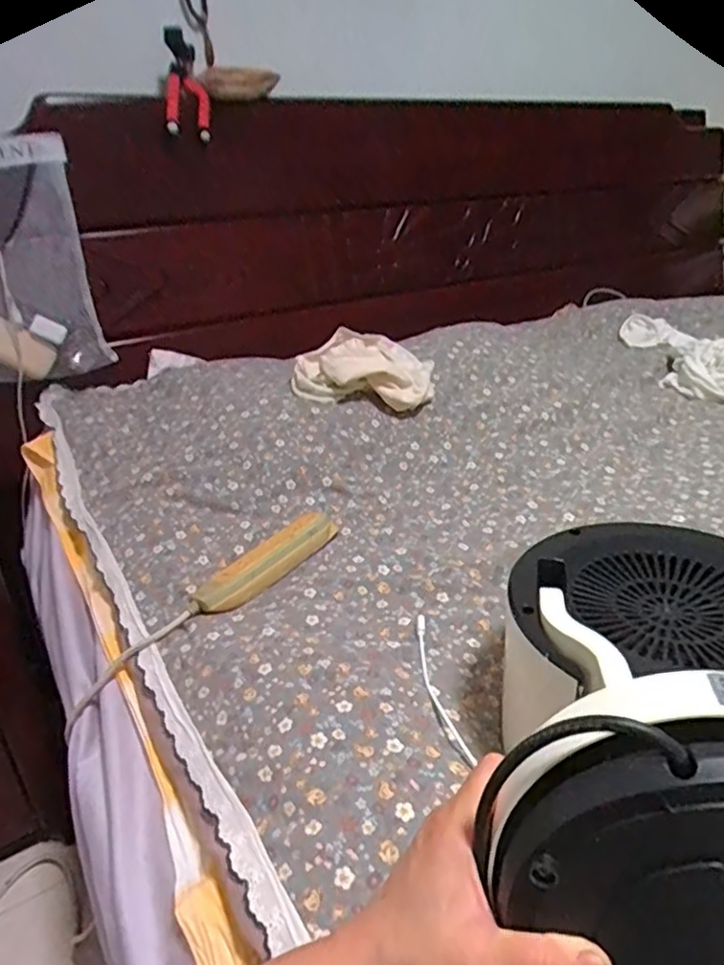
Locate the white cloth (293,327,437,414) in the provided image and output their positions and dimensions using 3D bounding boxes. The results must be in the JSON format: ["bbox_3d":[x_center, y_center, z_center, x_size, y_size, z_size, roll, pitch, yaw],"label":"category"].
[{"bbox_3d":[0.003,-0.160,0.917,0.187,0.093,0.120,6,26,19],"label":"white cloth"}]

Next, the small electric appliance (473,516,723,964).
[{"bbox_3d":[0.182,0.131,0.369,0.179,0.184,0.317,6,32,22],"label":"small electric appliance"}]

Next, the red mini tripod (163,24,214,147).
[{"bbox_3d":[-0.293,-0.655,1.027,0.075,0.175,0.047,-9,-5,-8],"label":"red mini tripod"}]

